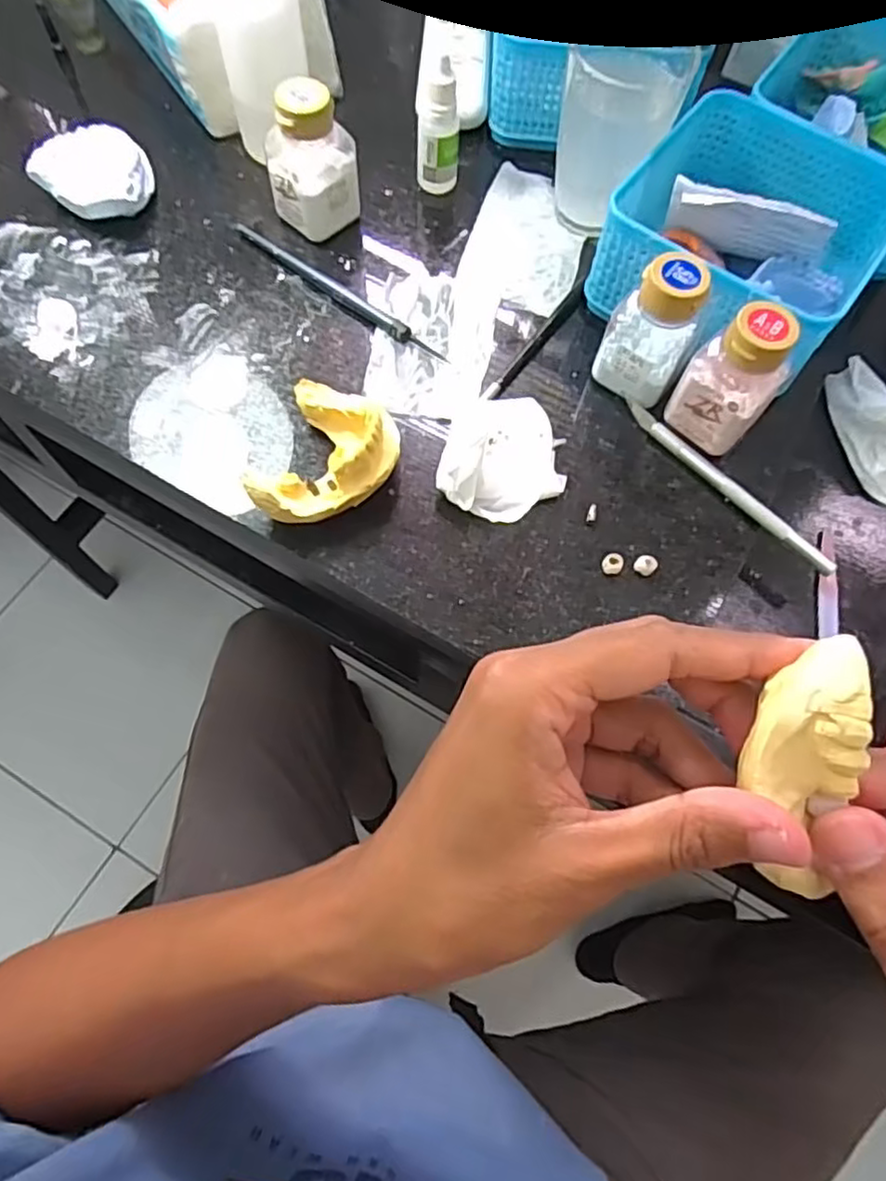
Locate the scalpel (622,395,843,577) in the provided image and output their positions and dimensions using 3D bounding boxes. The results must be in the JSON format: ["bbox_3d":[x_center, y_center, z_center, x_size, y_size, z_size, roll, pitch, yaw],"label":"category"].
[{"bbox_3d":[0.146,-0.055,0.350,0.008,0.008,0.131,-41,75,-16],"label":"scalpel"}]

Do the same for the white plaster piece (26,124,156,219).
[{"bbox_3d":[-0.200,-0.243,0.398,0.055,0.030,0.058,42,73,14],"label":"white plaster piece"}]

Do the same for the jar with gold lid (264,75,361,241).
[{"bbox_3d":[-0.074,-0.245,0.382,0.041,0.072,0.045,42,72,13],"label":"jar with gold lid"}]

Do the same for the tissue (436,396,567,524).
[{"bbox_3d":[0.032,-0.070,0.342,0.060,0.026,0.076,11,68,2],"label":"tissue"}]

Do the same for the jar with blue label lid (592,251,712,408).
[{"bbox_3d":[0.106,-0.130,0.345,0.043,0.072,0.035,25,69,8],"label":"jar with blue label lid"}]

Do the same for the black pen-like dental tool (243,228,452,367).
[{"bbox_3d":[-0.061,-0.172,0.385,0.151,0.006,0.009,37,71,12],"label":"black pen-like dental tool"}]

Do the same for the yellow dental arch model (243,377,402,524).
[{"bbox_3d":[-0.055,-0.065,0.333,0.062,0.034,0.085,16,68,4],"label":"yellow dental arch model"}]

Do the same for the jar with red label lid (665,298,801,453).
[{"bbox_3d":[0.144,-0.105,0.336,0.043,0.071,0.038,39,72,12],"label":"jar with red label lid"}]

